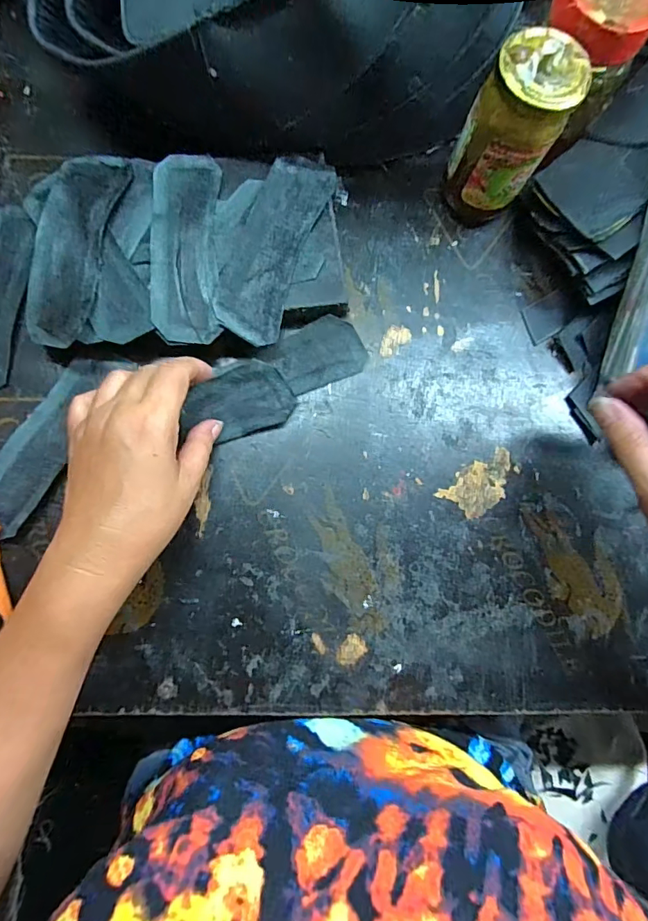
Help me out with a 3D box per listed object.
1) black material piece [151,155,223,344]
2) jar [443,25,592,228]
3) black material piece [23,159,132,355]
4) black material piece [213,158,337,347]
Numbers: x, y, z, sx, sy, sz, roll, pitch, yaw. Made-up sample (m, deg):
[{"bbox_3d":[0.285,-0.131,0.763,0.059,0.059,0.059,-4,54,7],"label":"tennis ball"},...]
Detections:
[{"bbox_3d":[-0.101,-0.158,0.333,0.047,0.004,0.145,-2,82,-5],"label":"black material piece"},{"bbox_3d":[0.131,-0.230,0.332,0.059,0.120,0.054,1,82,-4],"label":"jar"},{"bbox_3d":[-0.180,-0.153,0.331,0.050,0.012,0.147,11,81,-1],"label":"black material piece"},{"bbox_3d":[-0.038,-0.158,0.342,0.050,0.006,0.145,20,80,-8],"label":"black material piece"}]

